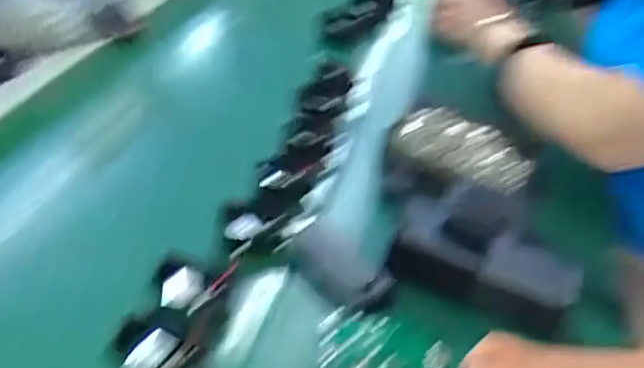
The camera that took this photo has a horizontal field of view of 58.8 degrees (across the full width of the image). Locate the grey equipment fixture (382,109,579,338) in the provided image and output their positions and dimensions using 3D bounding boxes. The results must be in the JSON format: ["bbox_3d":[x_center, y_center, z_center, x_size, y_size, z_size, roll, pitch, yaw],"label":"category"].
[{"bbox_3d":[0.149,0.008,0.592,0.170,0.059,0.285,5,38,1],"label":"grey equipment fixture"}]

